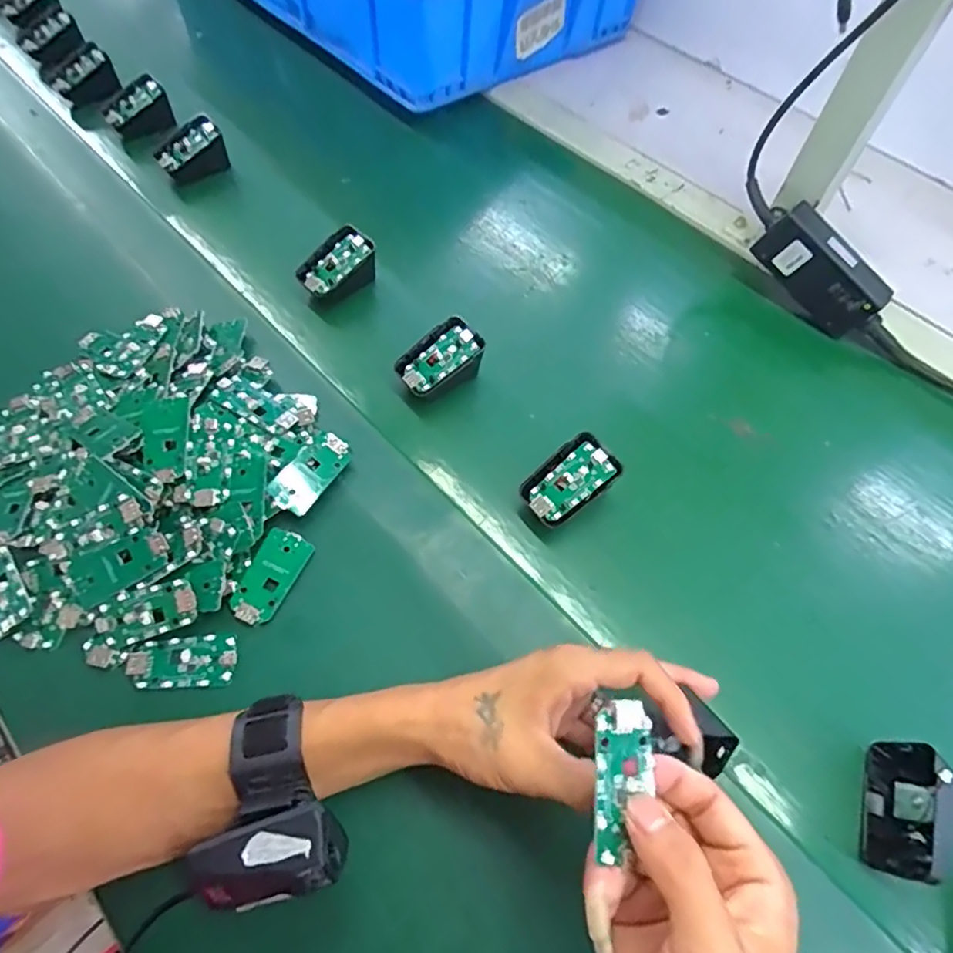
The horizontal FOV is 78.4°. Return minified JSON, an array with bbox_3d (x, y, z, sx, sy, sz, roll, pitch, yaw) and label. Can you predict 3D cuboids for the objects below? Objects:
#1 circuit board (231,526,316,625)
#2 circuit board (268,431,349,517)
[{"bbox_3d":[-0.137,0.066,0.389,0.031,0.004,0.062,28,65,-2],"label":"circuit board"},{"bbox_3d":[-0.118,-0.003,0.416,0.031,0.006,0.065,37,61,0],"label":"circuit board"}]

